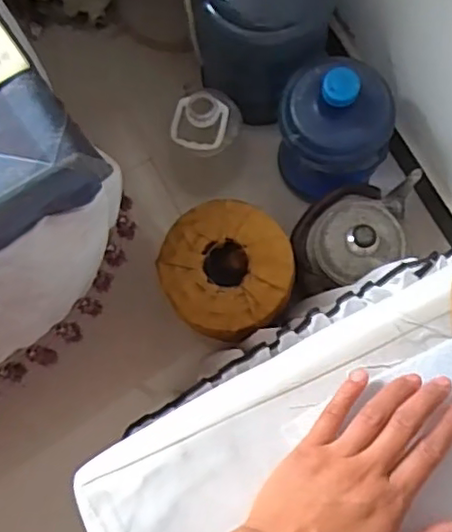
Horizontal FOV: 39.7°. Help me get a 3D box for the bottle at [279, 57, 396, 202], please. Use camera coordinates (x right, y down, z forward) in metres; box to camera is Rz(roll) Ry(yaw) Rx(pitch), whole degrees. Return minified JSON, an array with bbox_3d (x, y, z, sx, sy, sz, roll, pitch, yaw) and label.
[{"bbox_3d":[0.189,-0.233,1.127,0.197,0.316,0.171,24,80,7],"label":"bottle"}]

